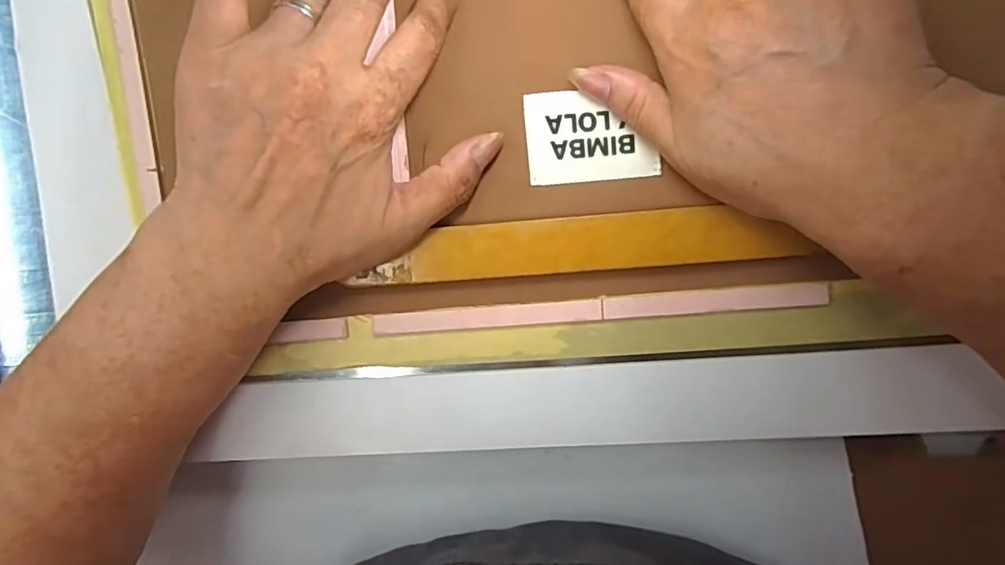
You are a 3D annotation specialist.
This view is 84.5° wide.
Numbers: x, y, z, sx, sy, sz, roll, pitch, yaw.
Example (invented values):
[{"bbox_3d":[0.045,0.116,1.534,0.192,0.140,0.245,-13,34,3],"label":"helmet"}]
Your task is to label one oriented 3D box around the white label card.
[{"bbox_3d":[0.040,-0.066,0.251,0.057,0.004,0.040,-4,94,5],"label":"white label card"}]

